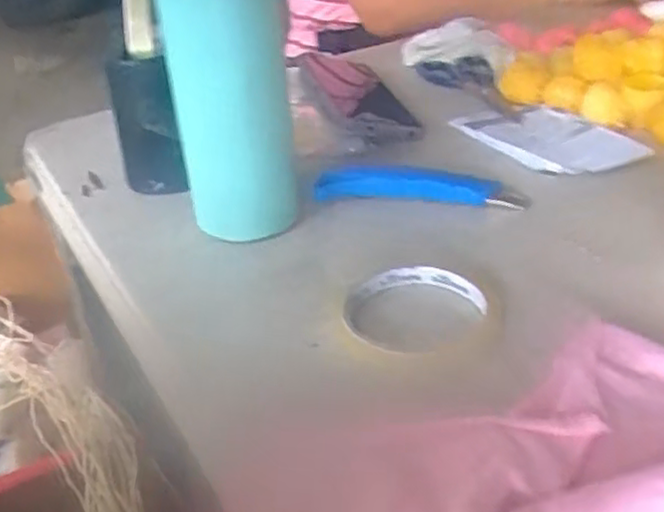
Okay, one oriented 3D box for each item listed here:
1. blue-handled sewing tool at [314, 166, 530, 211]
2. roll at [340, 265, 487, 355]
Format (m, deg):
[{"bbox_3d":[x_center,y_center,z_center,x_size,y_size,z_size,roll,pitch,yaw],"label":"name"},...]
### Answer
[{"bbox_3d":[0.062,-0.050,0.500,0.146,0.022,0.025,0,34,7],"label":"blue-handled sewing tool"},{"bbox_3d":[0.044,0.031,0.384,0.077,0.011,0.079,-3,34,2],"label":"roll"}]

